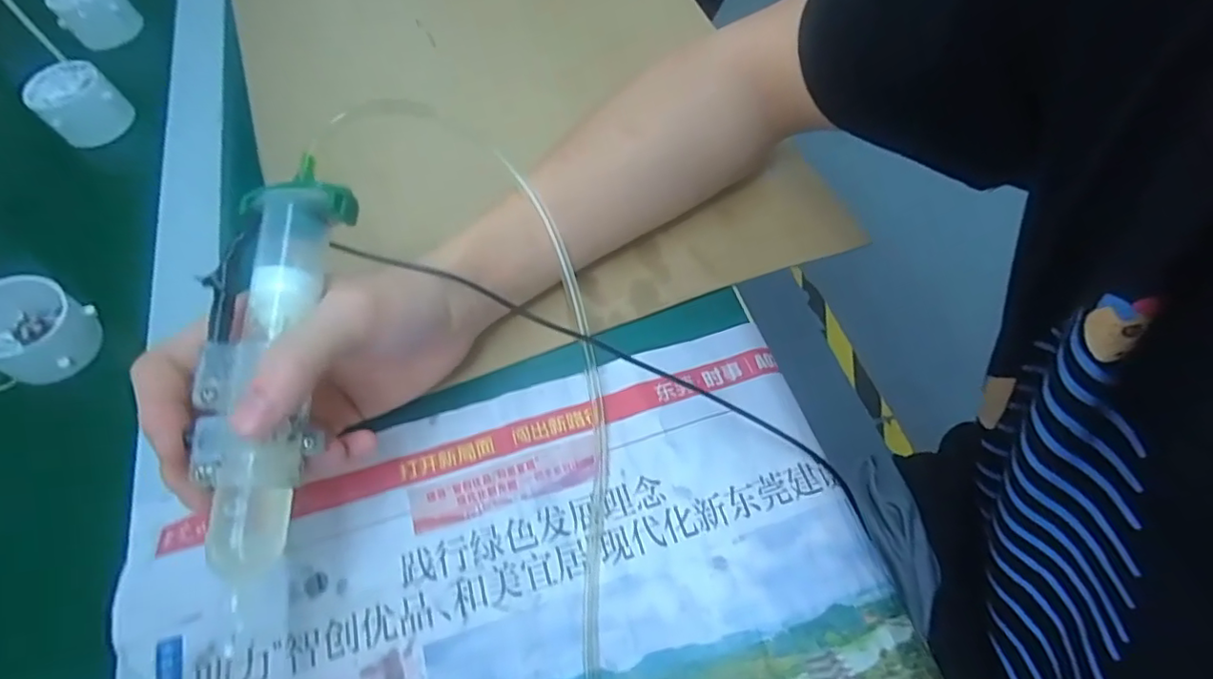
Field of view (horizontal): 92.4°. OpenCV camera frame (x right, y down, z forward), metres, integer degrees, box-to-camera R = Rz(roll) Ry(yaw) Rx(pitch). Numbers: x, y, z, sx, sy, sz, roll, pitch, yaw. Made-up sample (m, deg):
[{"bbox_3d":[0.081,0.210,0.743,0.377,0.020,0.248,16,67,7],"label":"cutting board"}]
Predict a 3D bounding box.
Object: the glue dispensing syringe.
[{"bbox_3d":[-0.129,0.016,0.234,0.048,0.037,0.166,-2,76,-2],"label":"glue dispensing syringe"}]

